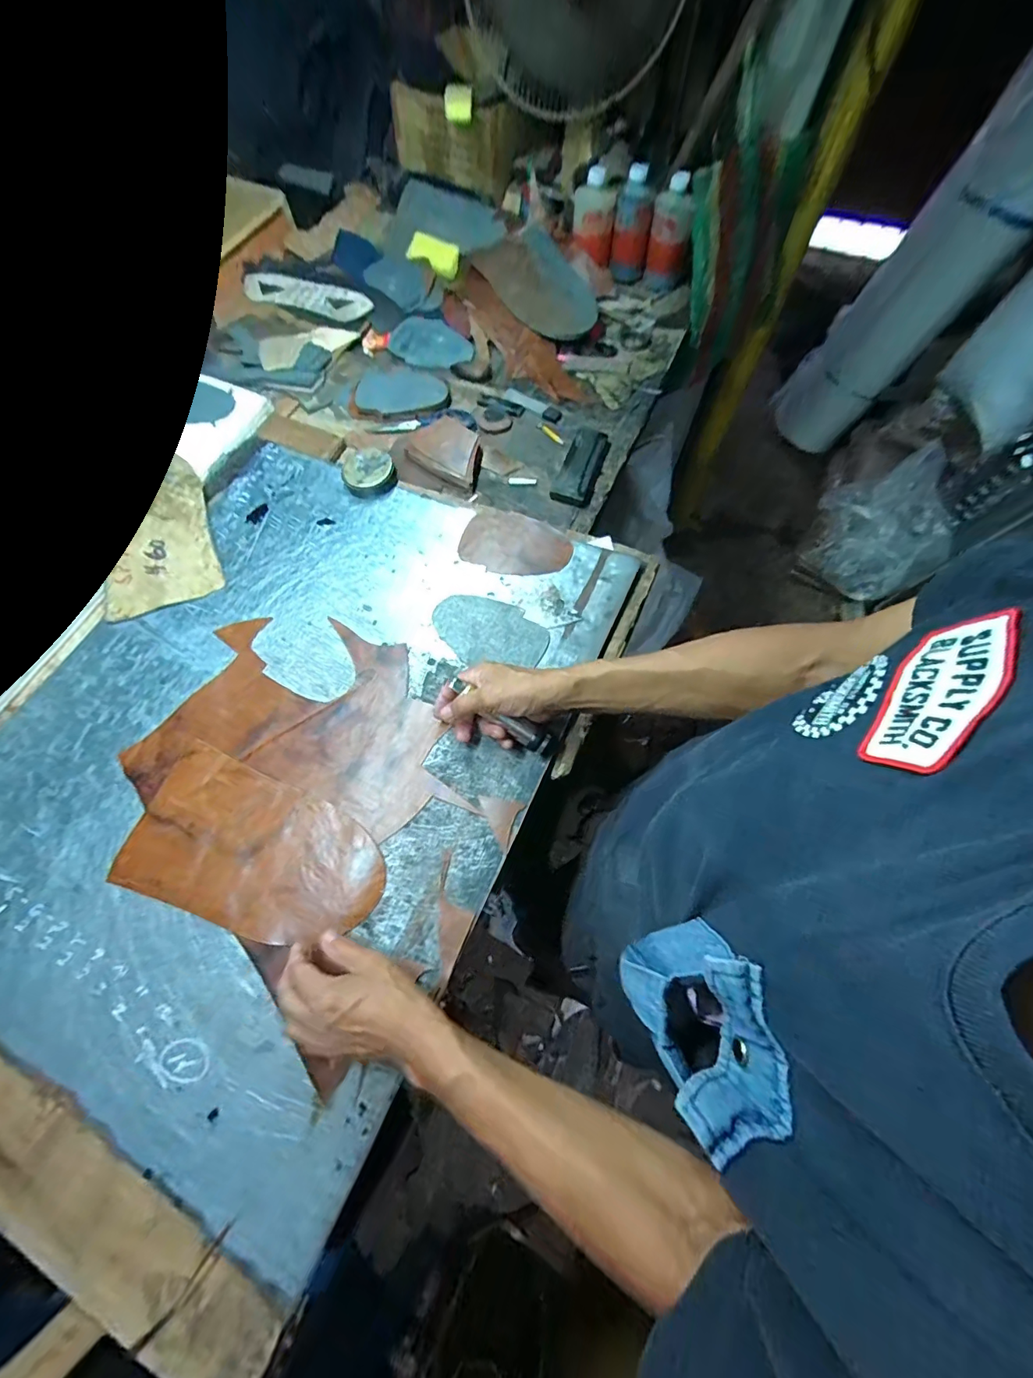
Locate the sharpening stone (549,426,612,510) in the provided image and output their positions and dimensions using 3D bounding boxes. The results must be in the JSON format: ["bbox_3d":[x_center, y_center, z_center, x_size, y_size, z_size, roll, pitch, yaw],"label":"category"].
[{"bbox_3d":[0.104,-0.349,0.733,0.058,0.023,0.172,17,68,10],"label":"sharpening stone"}]

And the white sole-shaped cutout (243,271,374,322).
[{"bbox_3d":[-0.408,-0.767,0.921,0.288,0.012,0.061,21,90,12],"label":"white sole-shaped cutout"}]

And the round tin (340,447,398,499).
[{"bbox_3d":[-0.219,-0.320,0.702,0.076,0.029,0.071,-1,66,3],"label":"round tin"}]

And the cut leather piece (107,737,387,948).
[{"bbox_3d":[-0.276,0.173,0.501,0.273,0.006,0.149,20,69,10],"label":"cut leather piece"}]

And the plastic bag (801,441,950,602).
[{"bbox_3d":[1.088,-0.483,1.419,0.295,0.247,0.377,2,68,1],"label":"plastic bag"}]

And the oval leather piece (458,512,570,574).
[{"bbox_3d":[-0.002,-0.194,0.640,0.149,0.005,0.088,22,78,15],"label":"oval leather piece"}]

